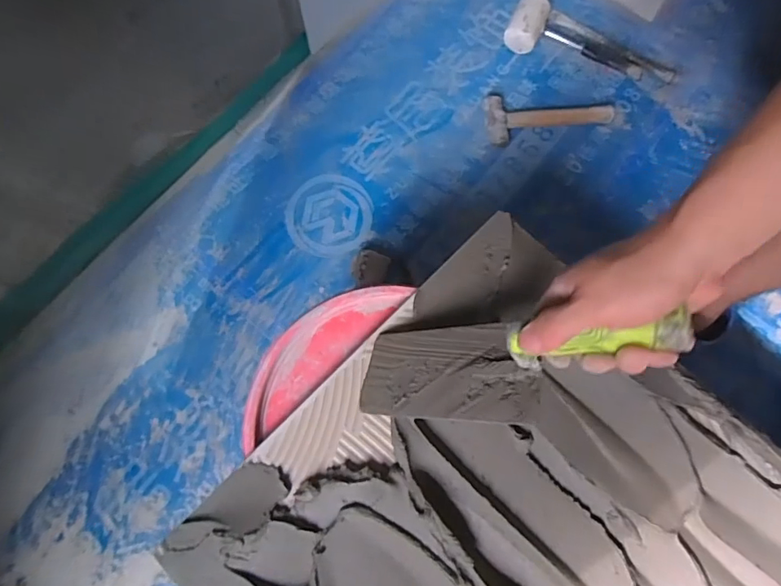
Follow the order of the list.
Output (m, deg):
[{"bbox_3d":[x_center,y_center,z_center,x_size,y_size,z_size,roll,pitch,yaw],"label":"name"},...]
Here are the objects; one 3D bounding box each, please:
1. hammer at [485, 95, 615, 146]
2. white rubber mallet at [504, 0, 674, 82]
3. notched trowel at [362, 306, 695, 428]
[{"bbox_3d":[0.317,-0.358,1.000,0.257,0.040,0.107,-8,75,-1],"label":"hammer"},{"bbox_3d":[0.419,-0.527,1.018,0.354,0.072,0.110,13,76,5],"label":"white rubber mallet"},{"bbox_3d":[0.091,0.064,0.427,0.074,0.298,0.093,13,70,-41],"label":"notched trowel"}]

